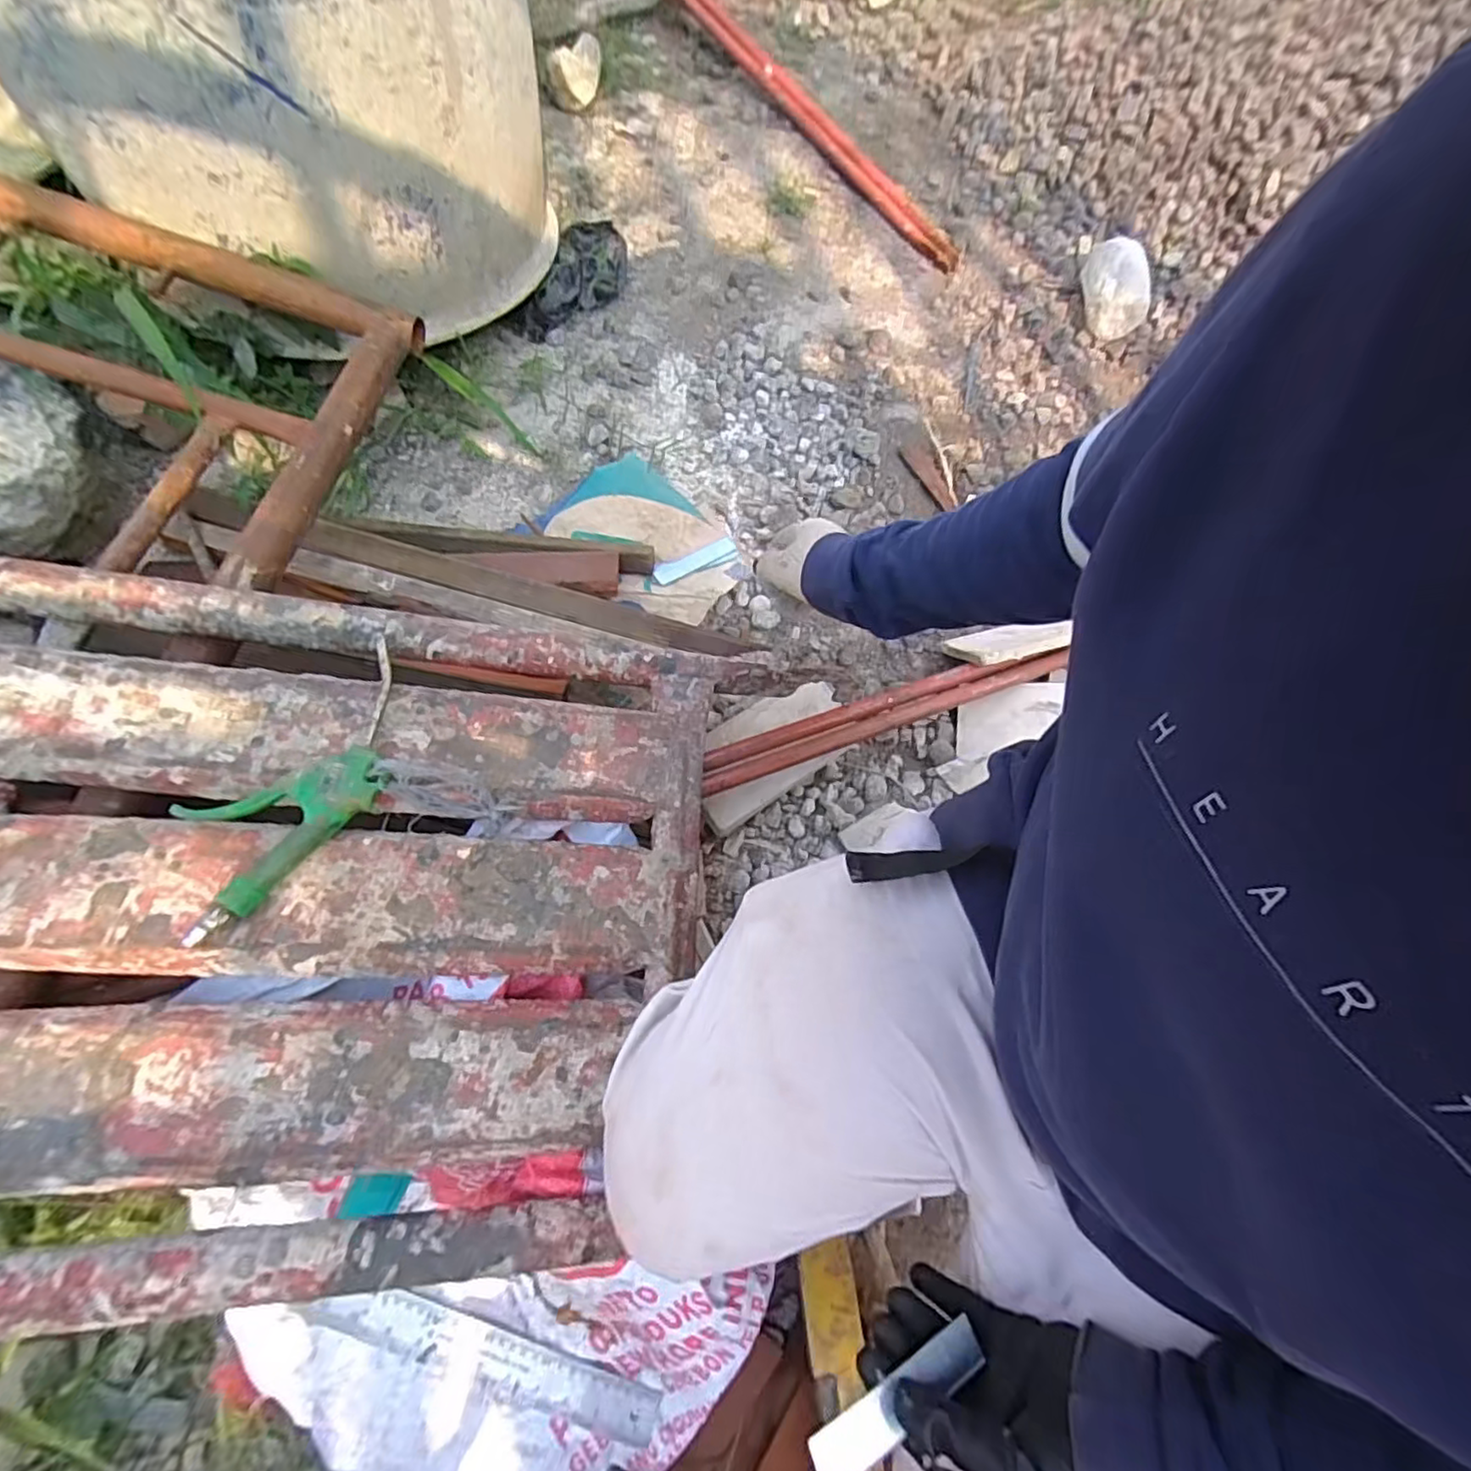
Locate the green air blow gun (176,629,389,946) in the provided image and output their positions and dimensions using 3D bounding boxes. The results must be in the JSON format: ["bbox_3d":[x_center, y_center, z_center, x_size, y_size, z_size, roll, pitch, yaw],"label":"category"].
[{"bbox_3d":[-0.318,0.034,0.482,0.084,0.032,0.226,35,72,11],"label":"green air blow gun"}]

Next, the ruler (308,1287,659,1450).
[{"bbox_3d":[-0.192,0.497,0.523,0.275,0.007,0.039,25,65,-4],"label":"ruler"}]

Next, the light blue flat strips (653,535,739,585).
[{"bbox_3d":[-0.051,-0.225,0.844,0.112,0.005,0.037,-25,67,-14],"label":"light blue flat strips"}]

